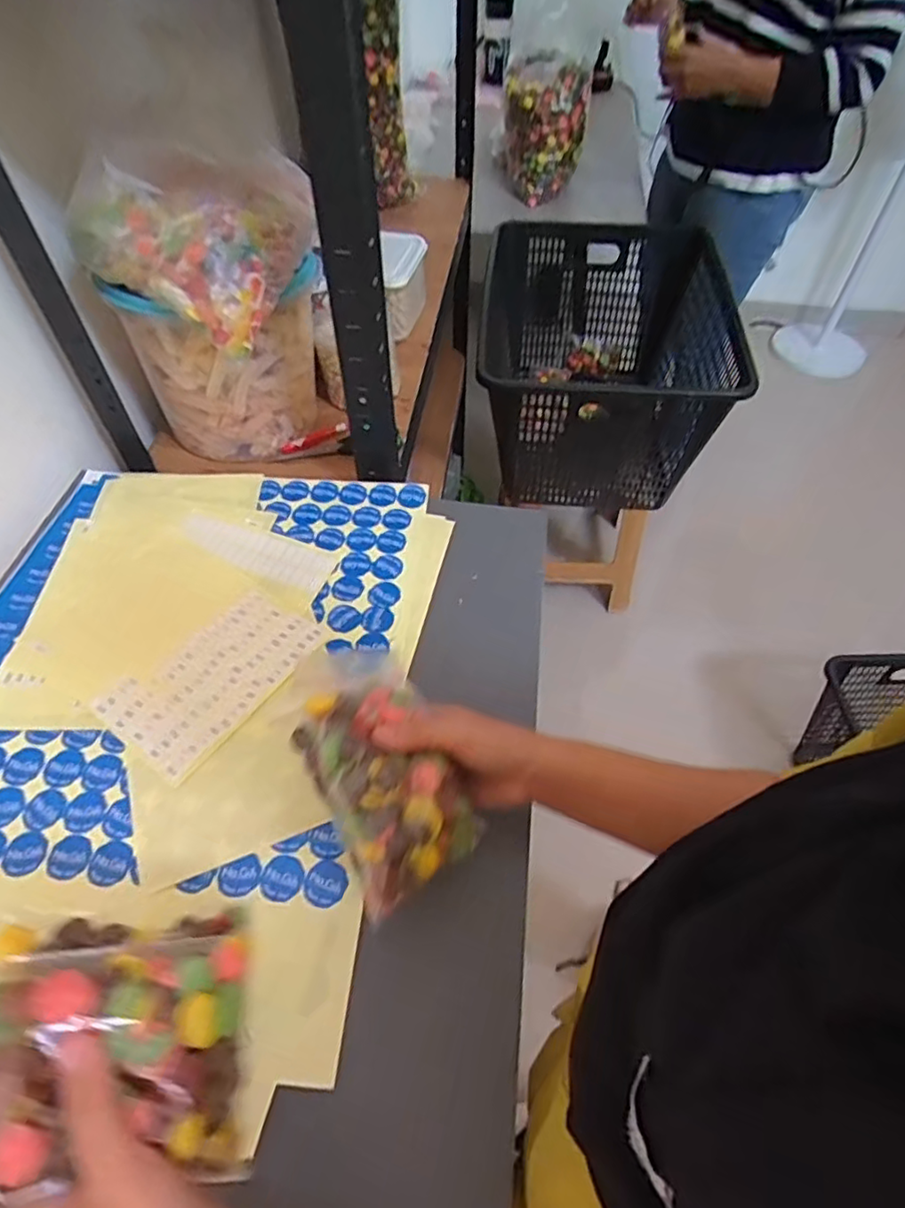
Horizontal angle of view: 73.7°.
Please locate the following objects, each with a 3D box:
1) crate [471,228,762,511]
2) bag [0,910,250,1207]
[{"bbox_3d":[0.282,-0.467,1.209,0.431,0.315,0.619,3,53,3],"label":"crate"},{"bbox_3d":[-0.163,0.193,0.255,0.141,0.050,0.104,7,58,-31],"label":"bag"}]

